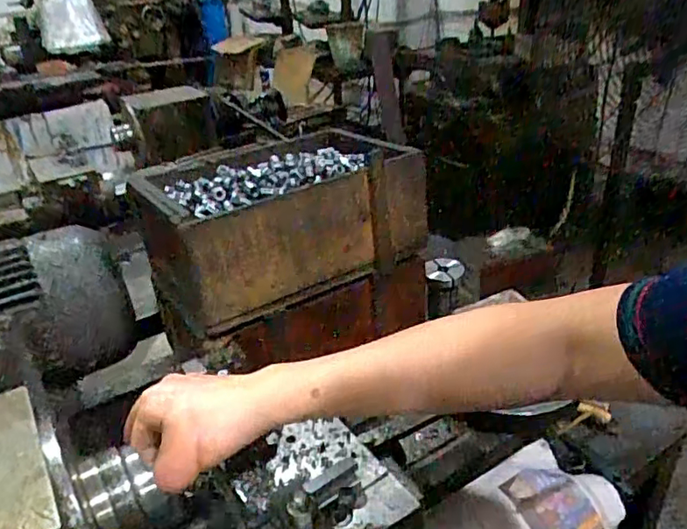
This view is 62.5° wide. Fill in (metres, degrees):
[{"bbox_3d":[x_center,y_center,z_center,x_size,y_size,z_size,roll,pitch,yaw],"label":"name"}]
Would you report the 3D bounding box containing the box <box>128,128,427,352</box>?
[{"bbox_3d":[-0.084,-0.066,0.791,0.340,0.153,0.198,-22,33,-28],"label":"box"}]

